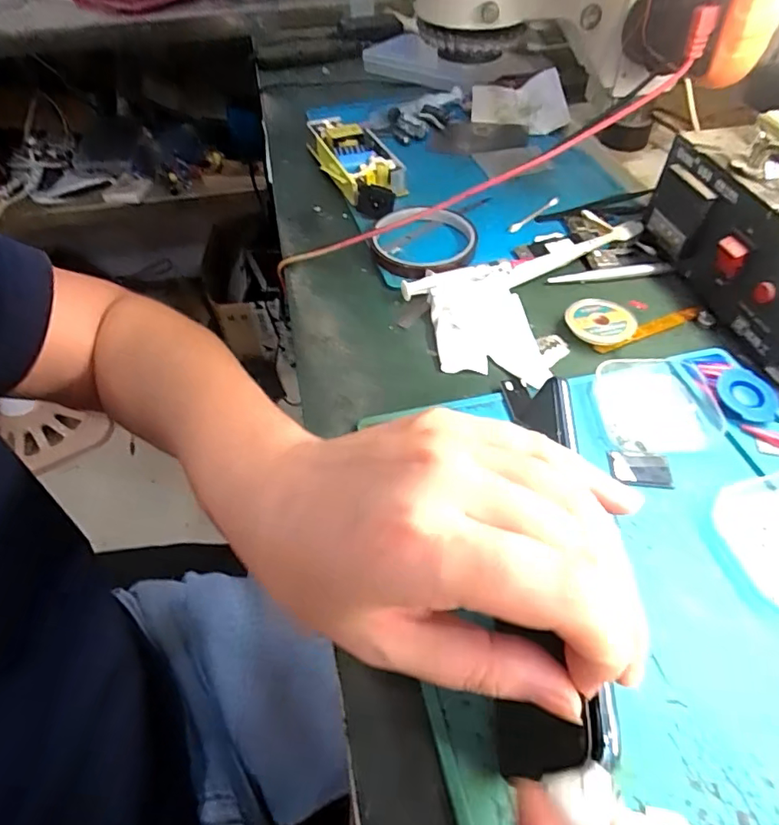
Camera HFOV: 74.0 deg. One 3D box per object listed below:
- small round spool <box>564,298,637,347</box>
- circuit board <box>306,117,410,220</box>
[{"bbox_3d":[0.144,-0.061,0.356,0.045,0.013,0.037,26,56,22],"label":"small round spool"},{"bbox_3d":[-0.031,-0.235,0.493,0.057,0.033,0.165,-17,52,-13],"label":"circuit board"}]

